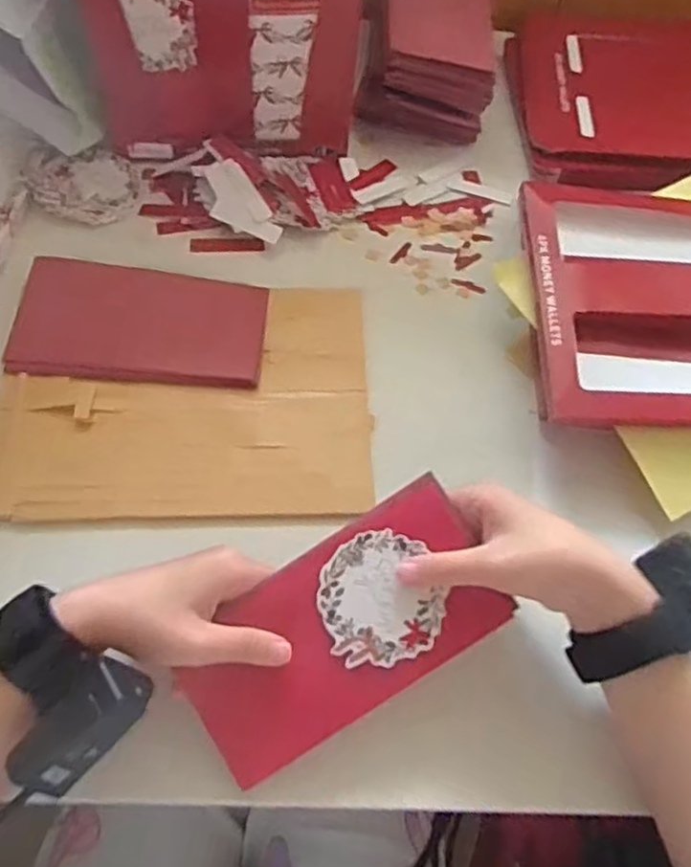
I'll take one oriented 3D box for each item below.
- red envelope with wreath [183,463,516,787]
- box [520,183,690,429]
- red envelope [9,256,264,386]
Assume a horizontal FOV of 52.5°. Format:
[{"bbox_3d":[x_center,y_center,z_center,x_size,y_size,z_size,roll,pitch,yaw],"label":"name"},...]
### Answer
[{"bbox_3d":[-0.003,0.107,0.383,0.174,0.006,0.089,-32,87,-3],"label":"red envelope with wreath"},{"bbox_3d":[0.246,-0.101,0.509,0.231,0.040,0.203,2,59,-3],"label":"box"},{"bbox_3d":[-0.151,-0.084,0.518,0.178,0.012,0.094,4,59,-2],"label":"red envelope"}]

